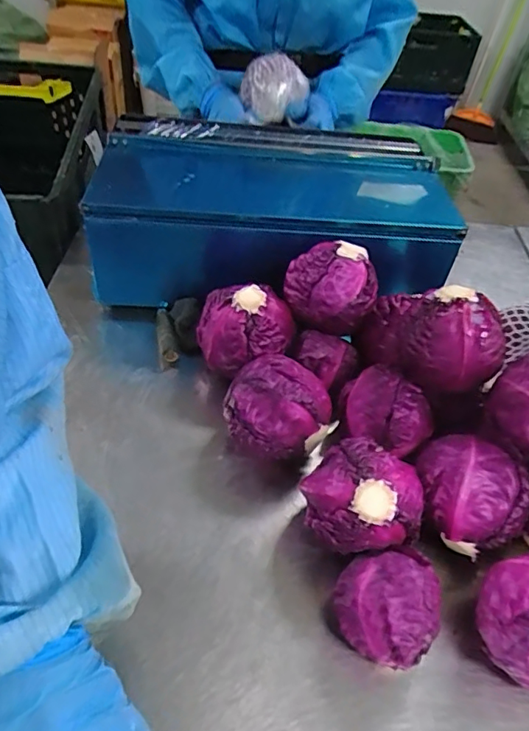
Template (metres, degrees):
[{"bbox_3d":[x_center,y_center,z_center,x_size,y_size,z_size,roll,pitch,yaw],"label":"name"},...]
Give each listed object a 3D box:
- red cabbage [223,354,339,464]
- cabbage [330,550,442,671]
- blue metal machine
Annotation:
[{"bbox_3d":[0.014,0.059,0.590,0.117,0.110,0.091,25,49,16],"label":"red cabbage"},{"bbox_3d":[0.111,0.215,0.469,0.086,0.090,0.082,4,47,-4],"label":"cabbage"},{"bbox_3d":[0.016,-0.225,0.788,0.498,0.146,0.308,4,47,-4],"label":"blue metal machine"}]

